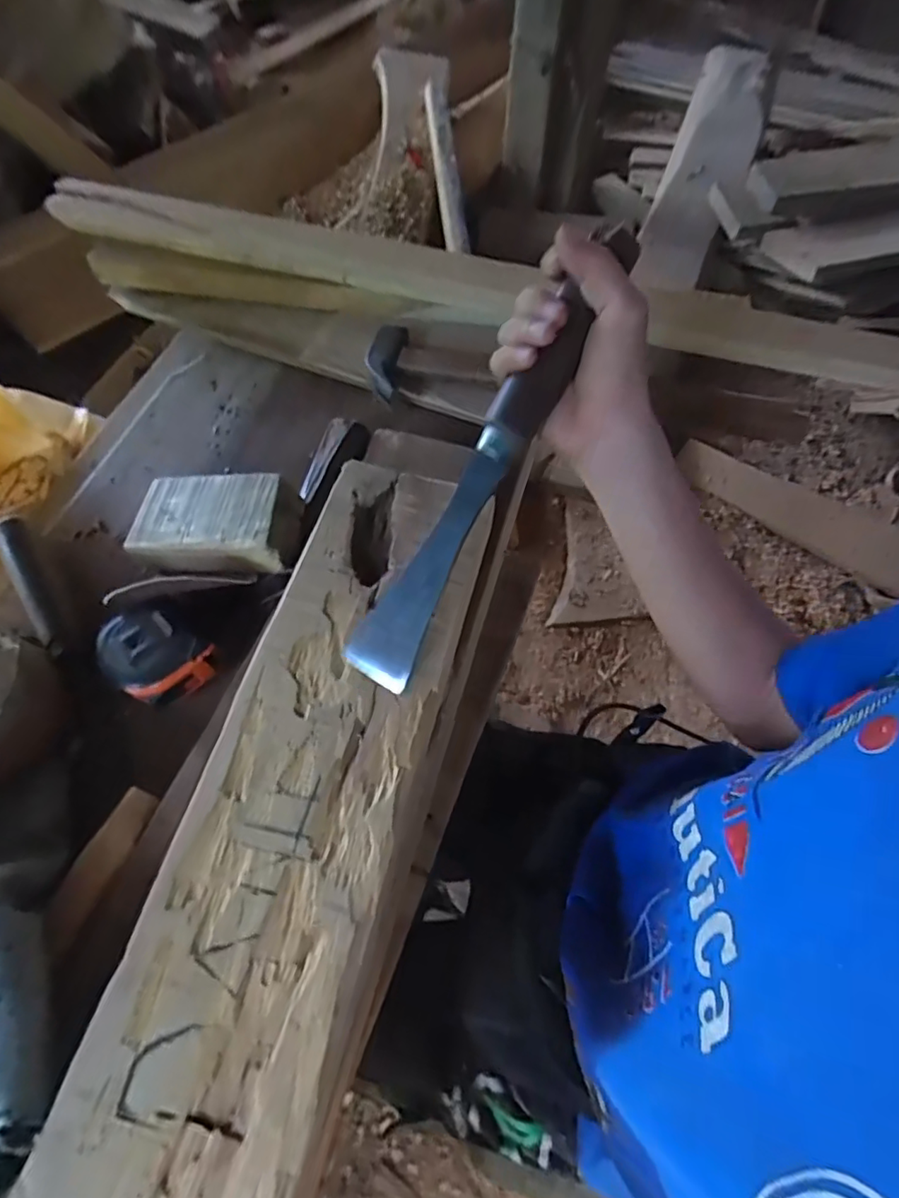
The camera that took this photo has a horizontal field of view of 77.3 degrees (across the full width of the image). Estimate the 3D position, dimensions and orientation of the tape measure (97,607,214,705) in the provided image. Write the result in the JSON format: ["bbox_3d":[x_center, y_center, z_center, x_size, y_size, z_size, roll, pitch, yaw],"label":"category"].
[{"bbox_3d":[-0.189,0.037,0.359,0.064,0.030,0.049,28,64,13],"label":"tape measure"}]

